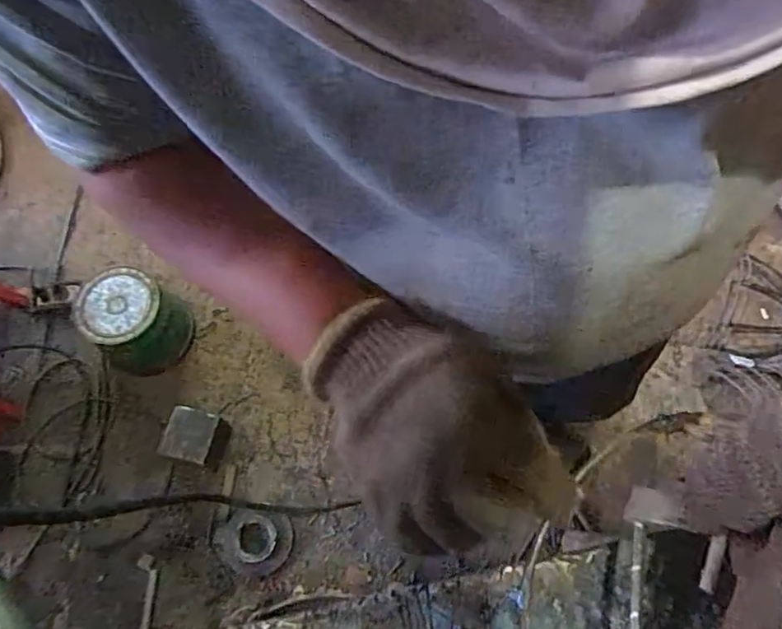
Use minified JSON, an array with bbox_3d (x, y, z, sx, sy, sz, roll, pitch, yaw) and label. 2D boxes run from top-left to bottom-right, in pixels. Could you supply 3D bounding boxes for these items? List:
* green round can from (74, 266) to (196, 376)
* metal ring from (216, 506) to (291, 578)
[{"bbox_3d":[-0.552,0.016,1.236,0.196,0.189,0.180,-42,74,-15],"label":"green round can"},{"bbox_3d":[-0.274,0.447,1.121,0.145,0.018,0.119,6,68,3],"label":"metal ring"}]

